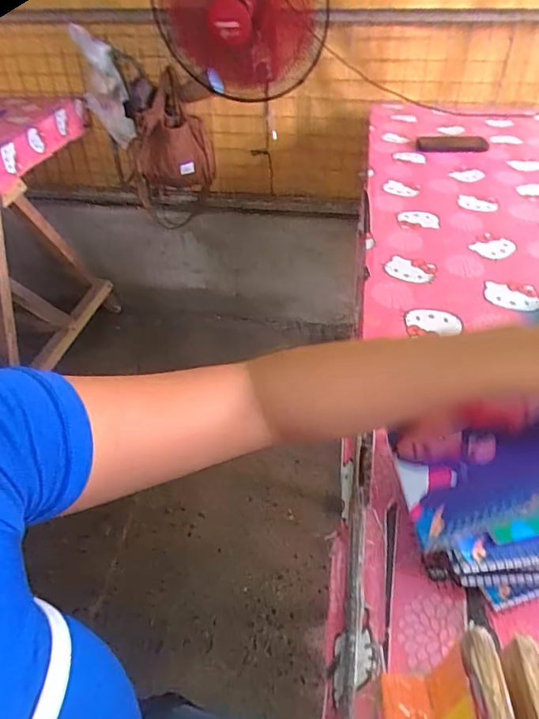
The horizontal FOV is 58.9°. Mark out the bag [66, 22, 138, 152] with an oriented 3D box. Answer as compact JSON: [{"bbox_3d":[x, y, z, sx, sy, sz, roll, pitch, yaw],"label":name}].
[{"bbox_3d":[-0.530,-0.884,1.562,0.187,0.340,0.048,23,53,24],"label":"bag"}]

